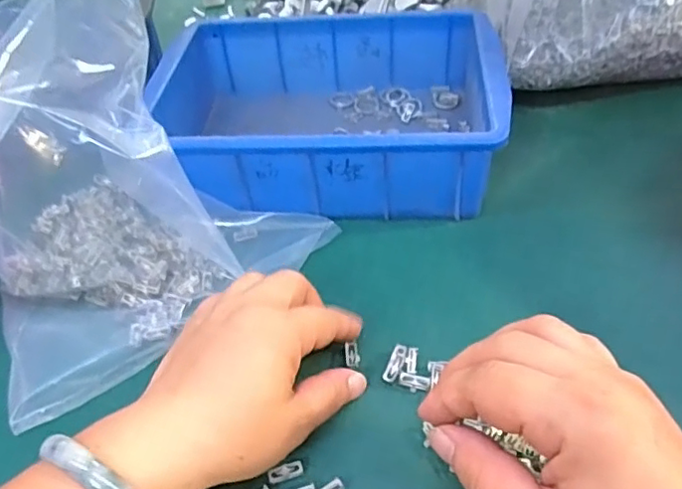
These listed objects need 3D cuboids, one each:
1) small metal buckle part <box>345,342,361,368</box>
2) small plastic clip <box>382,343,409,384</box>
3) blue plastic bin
[{"bbox_3d":[0.006,0.062,0.325,0.008,0.004,0.015,-7,47,0],"label":"small metal buckle part"},{"bbox_3d":[0.029,0.065,0.318,0.008,0.005,0.022,17,51,21],"label":"small plastic clip"},{"bbox_3d":[-0.008,-0.099,0.433,0.235,0.068,0.170,0,47,6],"label":"blue plastic bin"}]

